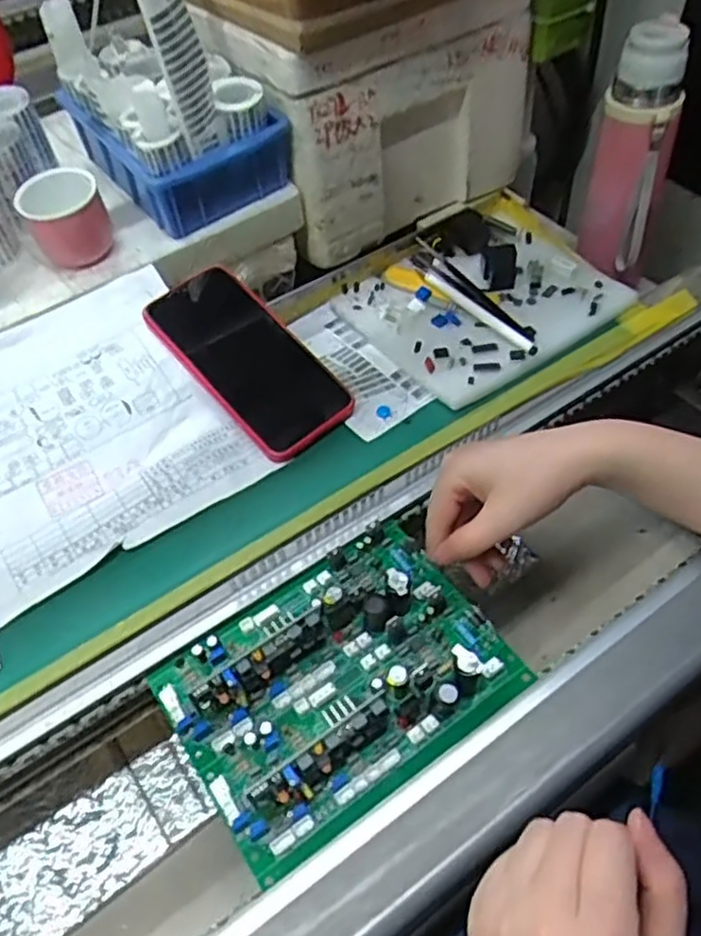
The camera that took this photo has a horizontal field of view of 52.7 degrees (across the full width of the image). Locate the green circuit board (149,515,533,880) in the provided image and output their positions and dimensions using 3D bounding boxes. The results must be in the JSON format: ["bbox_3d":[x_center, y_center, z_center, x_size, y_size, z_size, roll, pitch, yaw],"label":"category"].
[{"bbox_3d":[-0.009,0.109,0.392,0.177,0.035,0.138,-30,56,-18],"label":"green circuit board"}]

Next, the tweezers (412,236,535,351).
[{"bbox_3d":[0.093,-0.138,0.557,0.024,0.016,0.140,-30,56,-18],"label":"tweezers"}]

